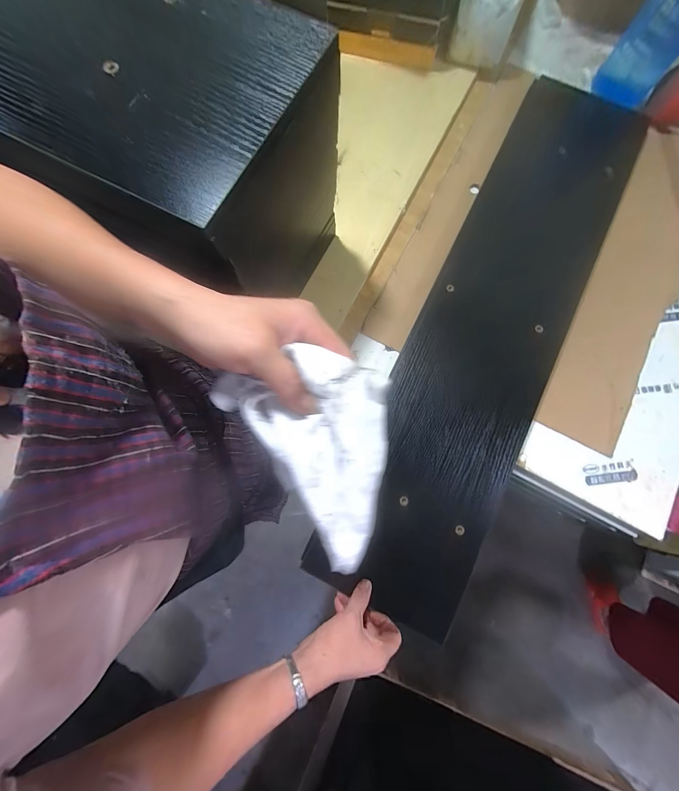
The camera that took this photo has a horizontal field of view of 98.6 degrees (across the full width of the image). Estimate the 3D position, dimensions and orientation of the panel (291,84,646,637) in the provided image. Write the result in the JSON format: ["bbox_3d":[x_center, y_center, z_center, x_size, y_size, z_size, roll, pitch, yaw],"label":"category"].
[{"bbox_3d":[0.244,-0.114,0.467,0.219,0.026,0.897,24,81,5],"label":"panel"}]

